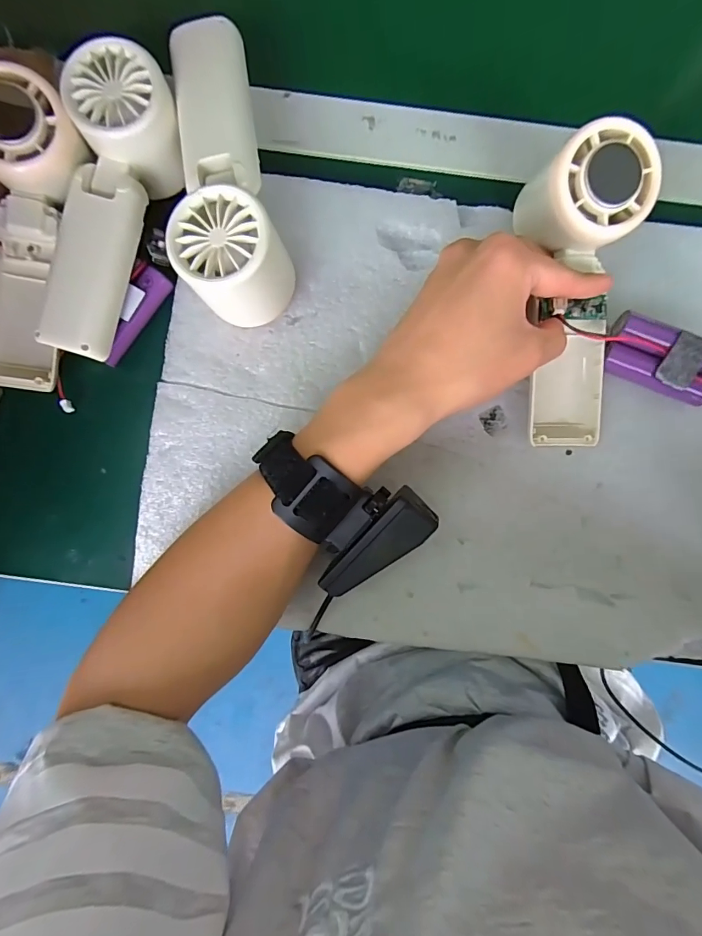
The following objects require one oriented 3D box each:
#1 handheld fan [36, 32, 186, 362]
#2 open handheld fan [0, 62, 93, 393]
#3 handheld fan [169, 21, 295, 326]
[{"bbox_3d":[-0.138,-0.146,0.250,0.054,0.049,0.161,13,88,1],"label":"handheld fan"},{"bbox_3d":[-0.189,-0.130,0.249,0.052,0.033,0.163,15,105,1],"label":"open handheld fan"},{"bbox_3d":[-0.069,-0.167,0.245,0.054,0.058,0.164,-6,88,0],"label":"handheld fan"}]

